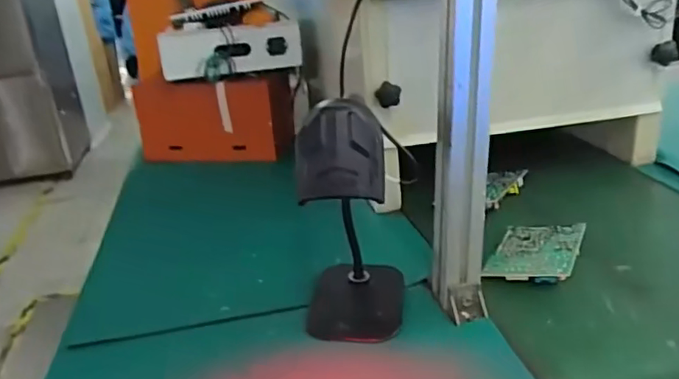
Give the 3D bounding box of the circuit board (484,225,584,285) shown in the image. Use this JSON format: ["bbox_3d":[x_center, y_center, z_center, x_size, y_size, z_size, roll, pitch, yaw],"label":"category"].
[{"bbox_3d":[0.243,0.078,0.697,0.096,0.019,0.124,-3,22,32],"label":"circuit board"}]

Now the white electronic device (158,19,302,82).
[{"bbox_3d":[-0.200,-0.259,1.057,0.250,0.086,0.066,-17,26,-24],"label":"white electronic device"}]

